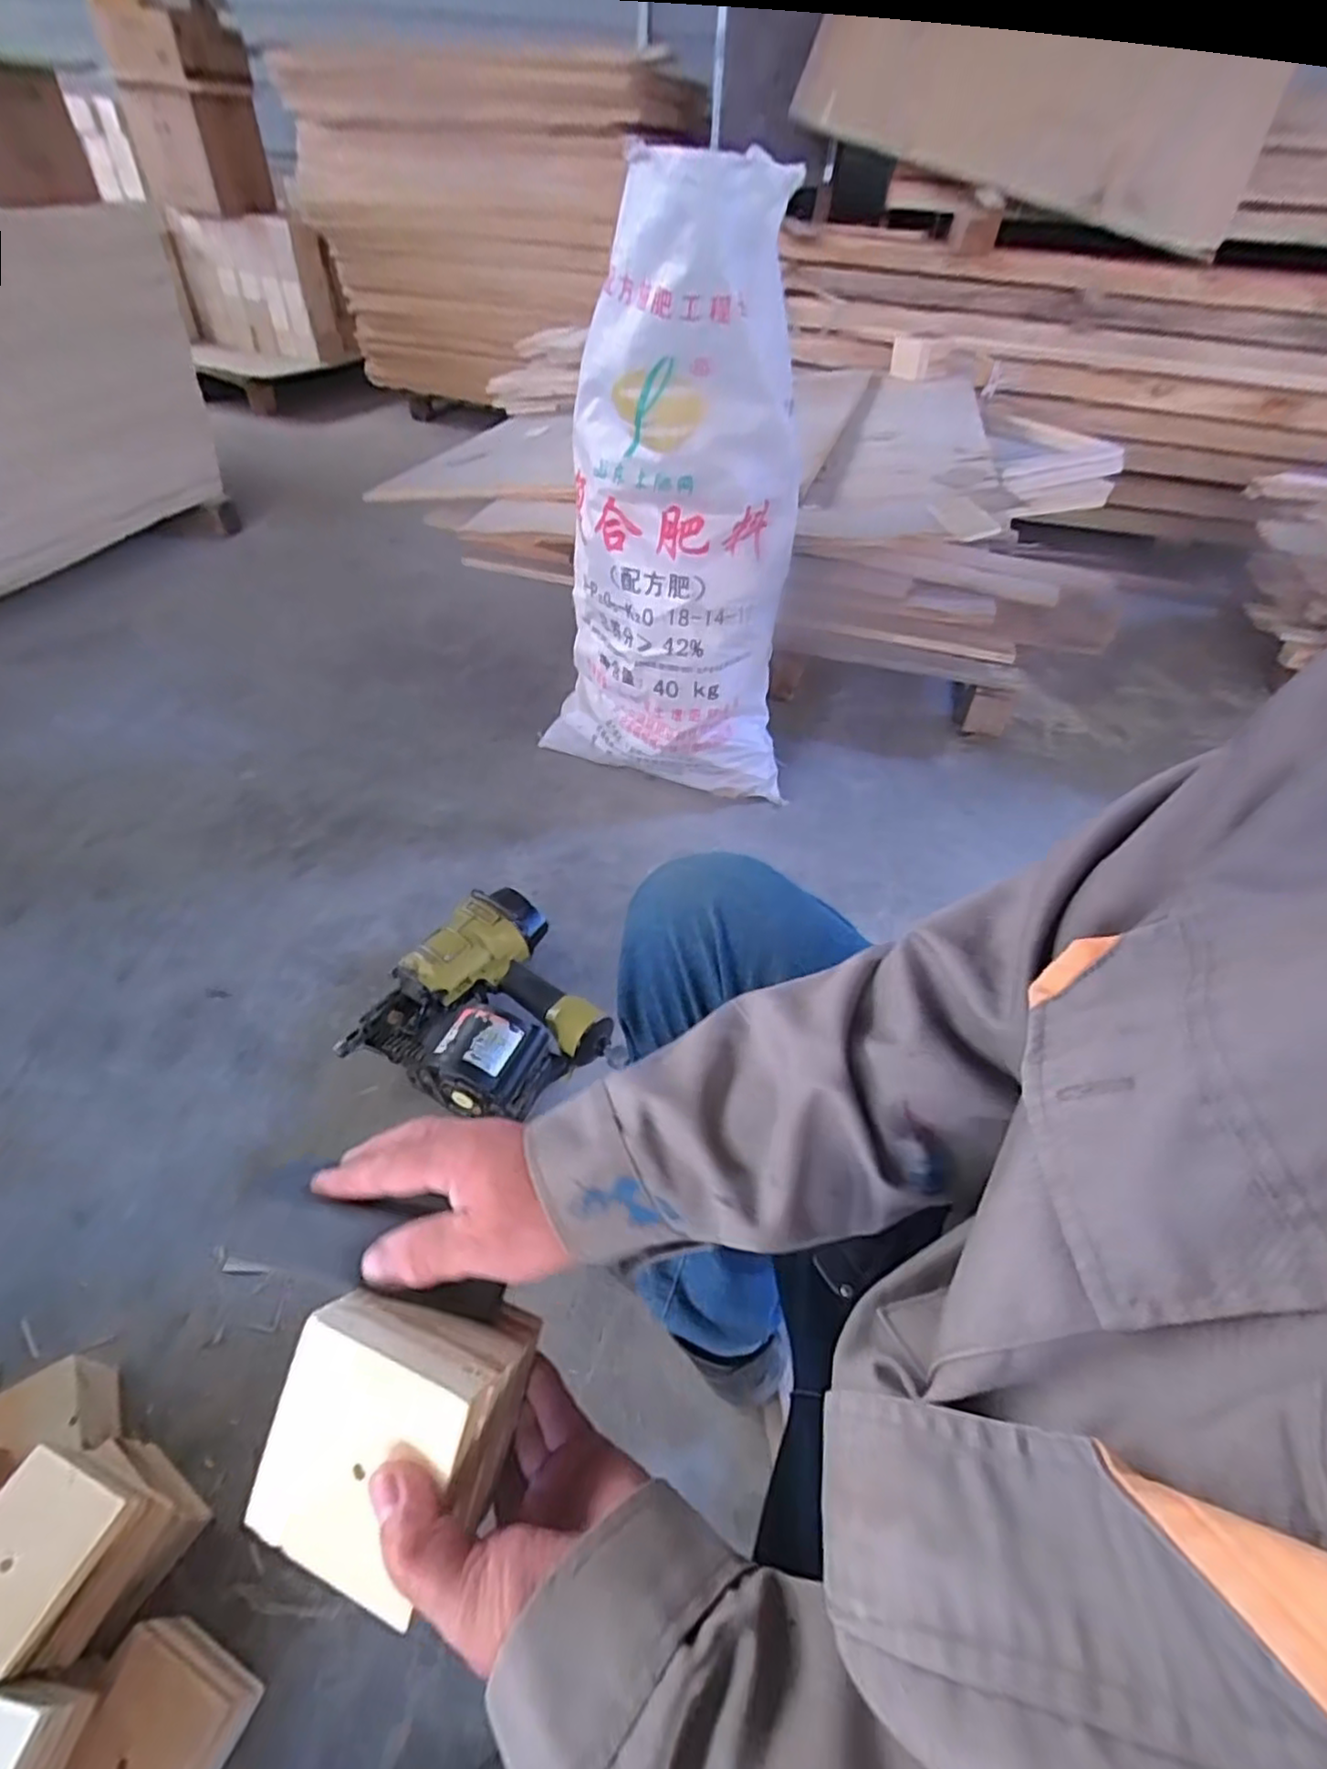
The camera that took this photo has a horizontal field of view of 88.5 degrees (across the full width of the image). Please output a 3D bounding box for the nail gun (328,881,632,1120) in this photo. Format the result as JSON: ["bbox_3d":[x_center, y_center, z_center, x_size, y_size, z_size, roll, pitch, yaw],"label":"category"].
[{"bbox_3d":[-0.247,0.171,0.896,0.297,0.124,0.306,-29,56,-27],"label":"nail gun"}]

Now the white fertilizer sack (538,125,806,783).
[{"bbox_3d":[0.019,-0.490,1.030,0.419,0.793,0.203,3,48,-1],"label":"white fertilizer sack"}]

